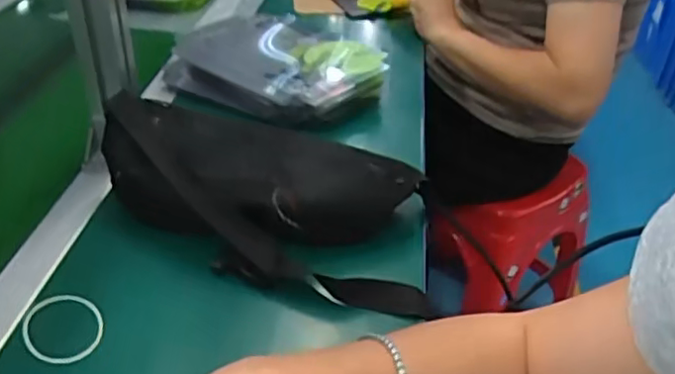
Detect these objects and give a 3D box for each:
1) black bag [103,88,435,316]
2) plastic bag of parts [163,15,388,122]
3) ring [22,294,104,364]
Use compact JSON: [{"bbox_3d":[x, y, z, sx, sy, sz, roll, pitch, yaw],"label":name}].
[{"bbox_3d":[-0.066,0.004,0.555,0.291,0.091,0.146,9,36,10],"label":"black bag"},{"bbox_3d":[-0.069,-0.152,0.779,0.246,0.055,0.200,13,37,16],"label":"plastic bag of parts"},{"bbox_3d":[-0.199,0.102,0.458,0.053,0.004,0.066,-23,47,-26],"label":"ring"}]

